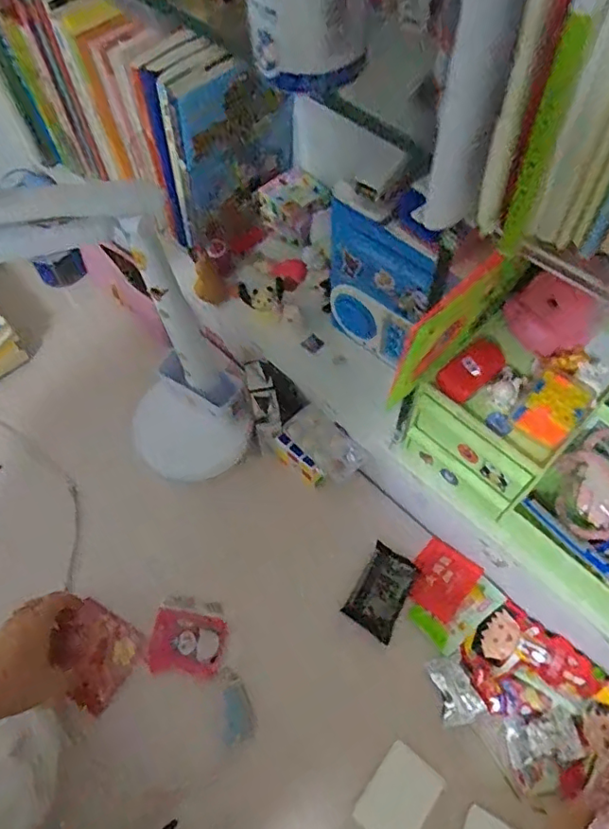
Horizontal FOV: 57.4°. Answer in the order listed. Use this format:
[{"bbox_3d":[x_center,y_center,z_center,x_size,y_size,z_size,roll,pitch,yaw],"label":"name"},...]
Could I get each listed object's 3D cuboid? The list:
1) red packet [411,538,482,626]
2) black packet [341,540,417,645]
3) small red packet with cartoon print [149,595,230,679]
[{"bbox_3d":[0.137,0.167,0.565,0.060,0.006,0.066,33,78,30],"label":"red packet"},{"bbox_3d":[0.079,0.178,0.560,0.051,0.019,0.079,28,66,16],"label":"black packet"},{"bbox_3d":[-0.115,0.218,0.554,0.074,0.011,0.073,4,61,4],"label":"small red packet with cartoon print"}]

